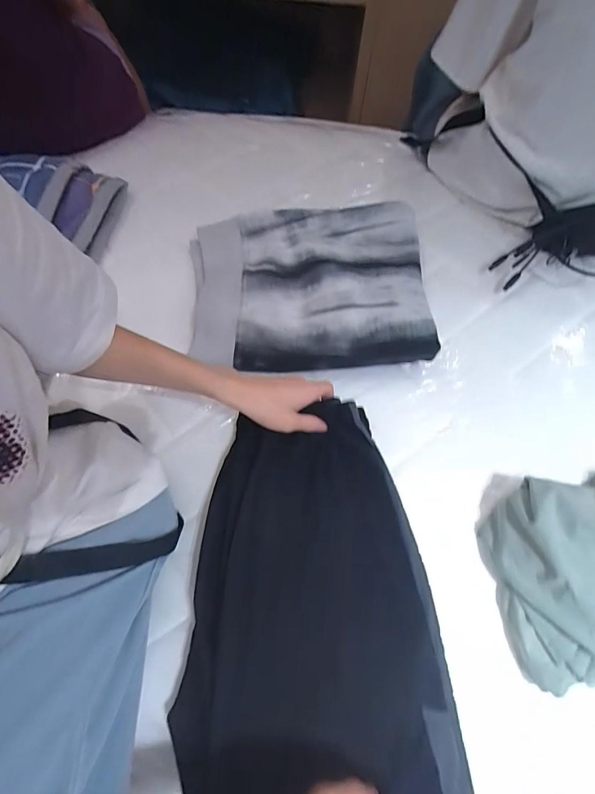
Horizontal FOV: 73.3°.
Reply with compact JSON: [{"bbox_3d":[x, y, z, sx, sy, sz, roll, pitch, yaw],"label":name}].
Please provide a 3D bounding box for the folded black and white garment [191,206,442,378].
[{"bbox_3d":[0.014,-0.167,0.612,0.346,0.056,0.288,-6,69,5],"label":"folded black and white garment"}]

